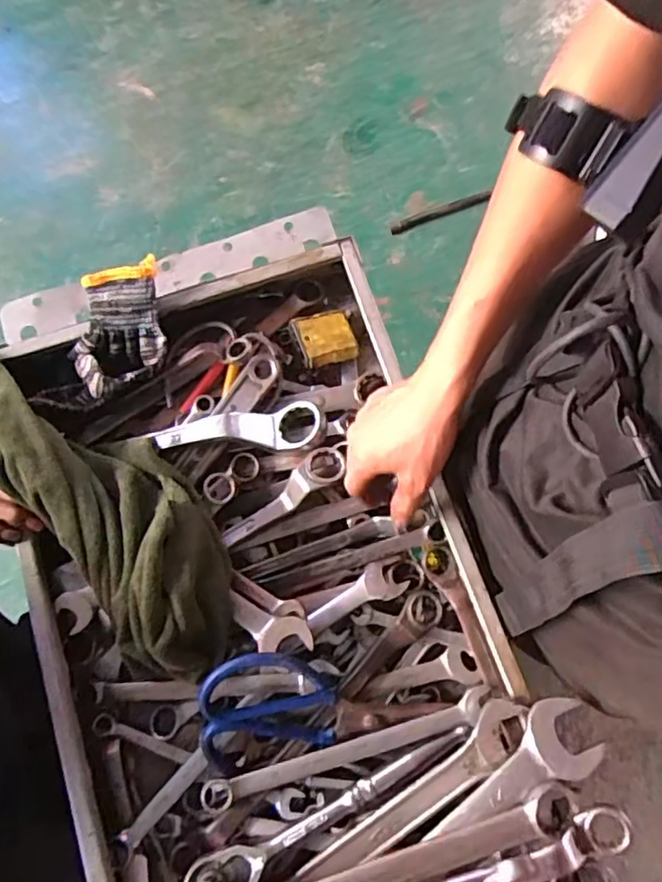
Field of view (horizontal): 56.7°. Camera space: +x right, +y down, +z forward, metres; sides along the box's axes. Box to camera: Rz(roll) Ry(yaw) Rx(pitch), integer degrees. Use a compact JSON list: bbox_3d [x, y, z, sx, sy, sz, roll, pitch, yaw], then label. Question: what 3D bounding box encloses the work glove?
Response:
[{"bbox_3d":[-0.188,-0.094,0.534,0.088,0.047,0.106,-9,75,0],"label":"work glove"}]

